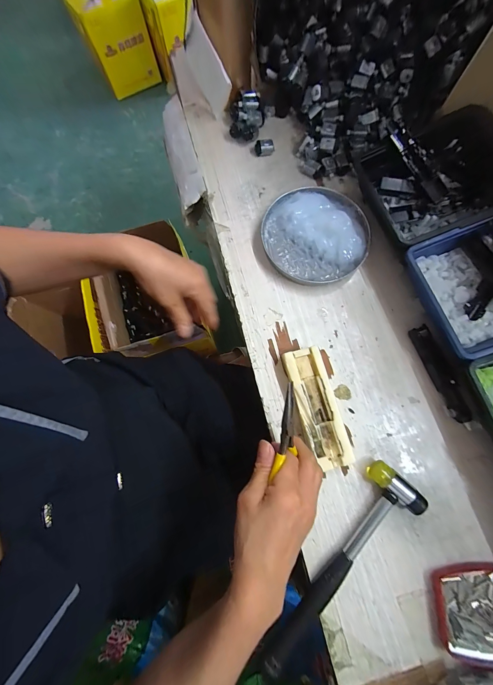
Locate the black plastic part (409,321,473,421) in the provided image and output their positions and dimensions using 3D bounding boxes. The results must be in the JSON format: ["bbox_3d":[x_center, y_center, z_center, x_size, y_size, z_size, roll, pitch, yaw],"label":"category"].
[{"bbox_3d":[0.233,0.037,0.332,0.020,0.015,0.119,-18,77,-4],"label":"black plastic part"}]

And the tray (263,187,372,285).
[{"bbox_3d":[0.097,-0.151,0.379,0.138,0.025,0.136,0,76,1],"label":"tray"}]

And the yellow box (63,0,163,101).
[{"bbox_3d":[-0.570,-1.330,1.180,0.252,0.307,0.307,-30,79,-6],"label":"yellow box"}]

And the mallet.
[{"bbox_3d":[0.095,0.234,0.292,0.059,0.022,0.228,43,81,10],"label":"mallet"}]

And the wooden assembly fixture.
[{"bbox_3d":[0.084,0.075,0.330,0.046,0.023,0.136,-16,77,-3],"label":"wooden assembly fixture"}]

